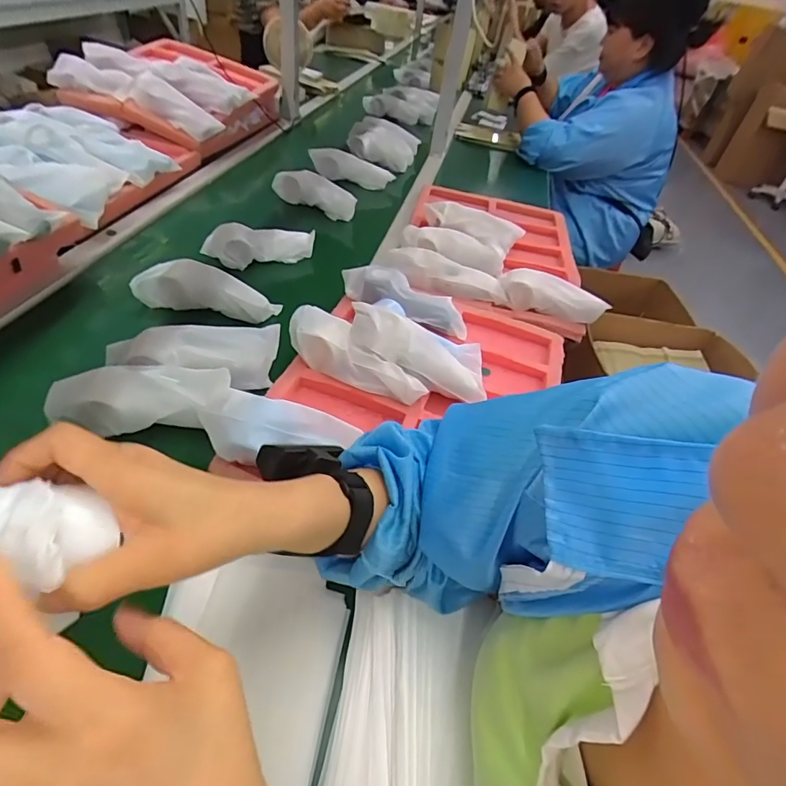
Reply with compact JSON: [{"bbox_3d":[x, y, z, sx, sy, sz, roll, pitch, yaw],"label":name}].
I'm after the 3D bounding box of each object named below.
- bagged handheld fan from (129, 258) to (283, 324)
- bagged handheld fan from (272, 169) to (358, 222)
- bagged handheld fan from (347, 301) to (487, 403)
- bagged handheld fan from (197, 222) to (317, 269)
[{"bbox_3d":[-0.271,-0.146,0.676,0.191,0.063,0.056,7,43,-1],"label":"bagged handheld fan"},{"bbox_3d":[-0.163,-0.412,0.961,0.174,0.057,0.064,29,47,21],"label":"bagged handheld fan"},{"bbox_3d":[0.033,-0.054,0.582,0.188,0.058,0.074,25,44,-3],"label":"bagged handheld fan"},{"bbox_3d":[-0.220,-0.252,0.792,0.183,0.062,0.039,-14,47,-22],"label":"bagged handheld fan"}]

